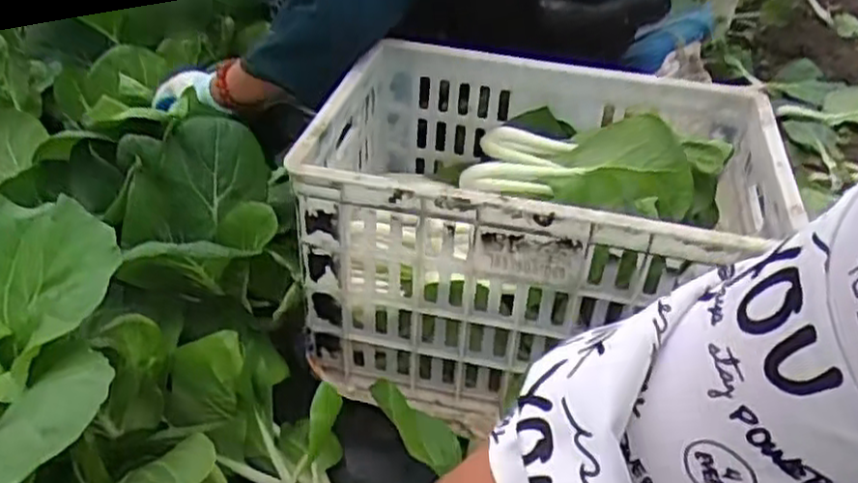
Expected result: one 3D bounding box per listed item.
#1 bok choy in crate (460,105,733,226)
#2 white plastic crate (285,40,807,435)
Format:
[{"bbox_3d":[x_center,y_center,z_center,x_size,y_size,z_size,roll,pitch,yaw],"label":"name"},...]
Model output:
[{"bbox_3d":[0.198,-0.099,0.879,0.291,0.088,0.145,14,37,13],"label":"bok choy in crate"},{"bbox_3d":[0.122,-0.012,0.890,0.502,0.291,0.389,11,36,9],"label":"white plastic crate"}]

